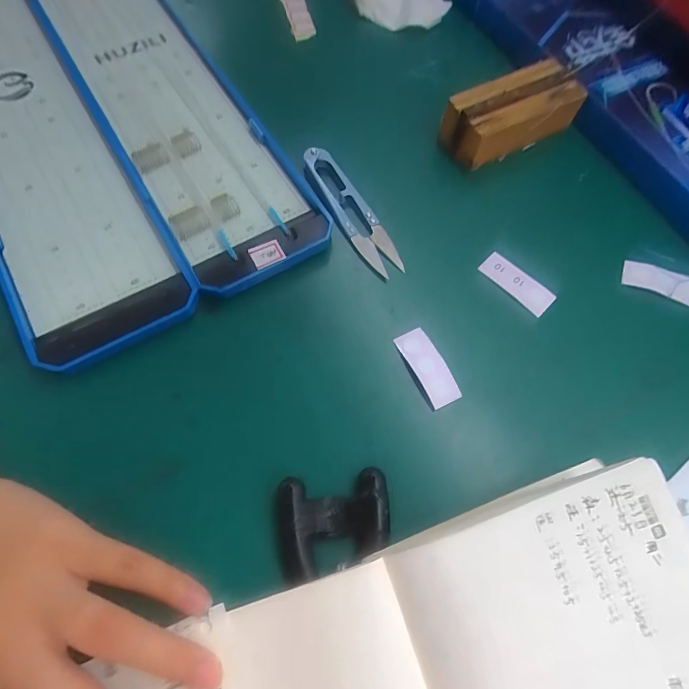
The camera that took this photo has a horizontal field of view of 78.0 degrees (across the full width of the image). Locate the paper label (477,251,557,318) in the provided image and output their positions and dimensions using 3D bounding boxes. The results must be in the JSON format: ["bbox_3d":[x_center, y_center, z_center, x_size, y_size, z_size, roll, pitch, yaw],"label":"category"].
[{"bbox_3d":[0.104,-0.037,0.257,0.017,0.004,0.045,-43,74,-12],"label":"paper label"}]

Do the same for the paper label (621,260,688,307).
[{"bbox_3d":[0.194,-0.038,0.260,0.047,0.004,0.017,20,82,10],"label":"paper label"}]

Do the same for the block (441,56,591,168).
[{"bbox_3d":[0.113,-0.156,0.285,0.094,0.027,0.039,-28,71,-14],"label":"block"}]

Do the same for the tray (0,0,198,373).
[{"bbox_3d":[-0.235,-0.178,0.296,0.087,0.016,0.448,-30,71,-14],"label":"tray"}]

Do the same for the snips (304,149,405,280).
[{"bbox_3d":[0.005,-0.086,0.267,0.022,0.013,0.101,-27,71,-13],"label":"snips"}]

